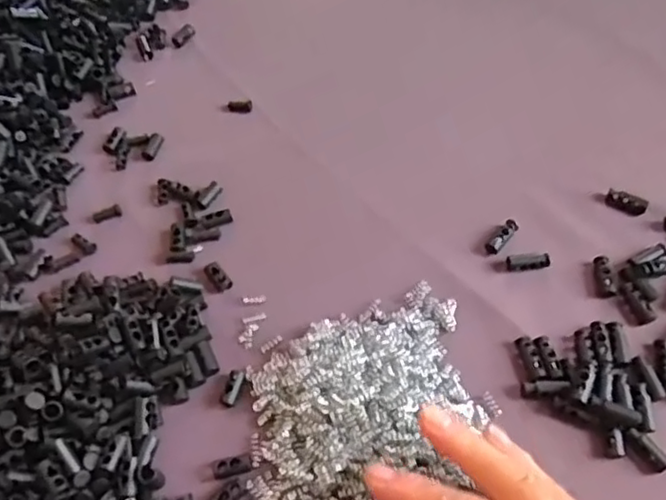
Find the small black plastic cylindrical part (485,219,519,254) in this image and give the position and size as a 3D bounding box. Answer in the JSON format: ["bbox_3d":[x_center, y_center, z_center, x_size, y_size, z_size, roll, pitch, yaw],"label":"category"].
[{"bbox_3d":[0.102,-0.008,0.393,0.009,0.007,0.026,36,66,22],"label":"small black plastic cylindrical part"}]

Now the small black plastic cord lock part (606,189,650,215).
[{"bbox_3d":[0.184,-0.030,0.407,0.025,0.005,0.013,23,62,16],"label":"small black plastic cord lock part"}]

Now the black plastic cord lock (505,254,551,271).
[{"bbox_3d":[0.115,0.007,0.383,0.025,0.004,0.009,-6,59,-2],"label":"black plastic cord lock"}]

